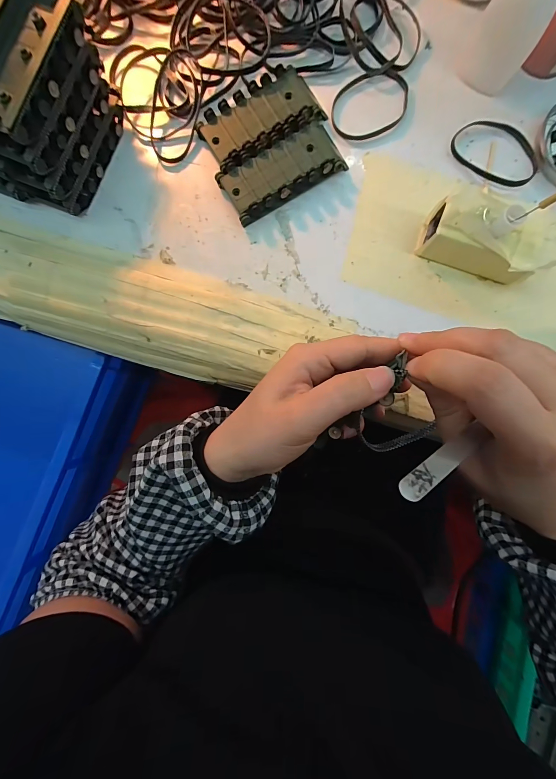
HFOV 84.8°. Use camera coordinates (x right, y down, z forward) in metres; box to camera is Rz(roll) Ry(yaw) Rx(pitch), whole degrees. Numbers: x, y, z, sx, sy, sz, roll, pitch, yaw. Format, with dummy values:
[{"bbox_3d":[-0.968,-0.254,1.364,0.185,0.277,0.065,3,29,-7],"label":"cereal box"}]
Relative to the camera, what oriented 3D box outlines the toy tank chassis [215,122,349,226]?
[{"bbox_3d":[0.006,-0.169,0.237,0.096,0.016,0.043,-28,88,-1],"label":"toy tank chassis"}]

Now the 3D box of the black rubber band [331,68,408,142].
[{"bbox_3d":[0.074,-0.230,0.245,0.066,0.005,0.047,-29,88,-1],"label":"black rubber band"}]

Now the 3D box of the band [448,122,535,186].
[{"bbox_3d":[0.176,-0.190,0.242,0.068,0.008,0.049,42,88,2],"label":"band"}]

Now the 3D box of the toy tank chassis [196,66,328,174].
[{"bbox_3d":[-0.012,-0.210,0.238,0.093,0.015,0.049,-31,88,-2],"label":"toy tank chassis"}]

